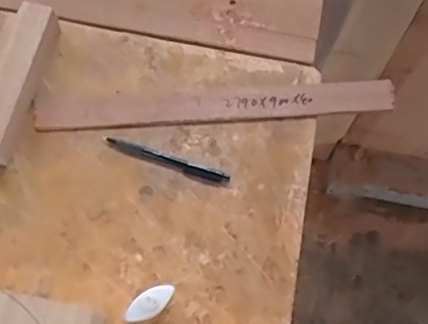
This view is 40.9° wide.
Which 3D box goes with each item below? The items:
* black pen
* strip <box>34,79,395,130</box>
[{"bbox_3d":[-0.050,-0.003,0.603,0.135,0.008,0.010,19,70,4],"label":"black pen"},{"bbox_3d":[0.004,-0.062,0.628,0.387,0.009,0.035,-4,70,-4],"label":"strip"}]

